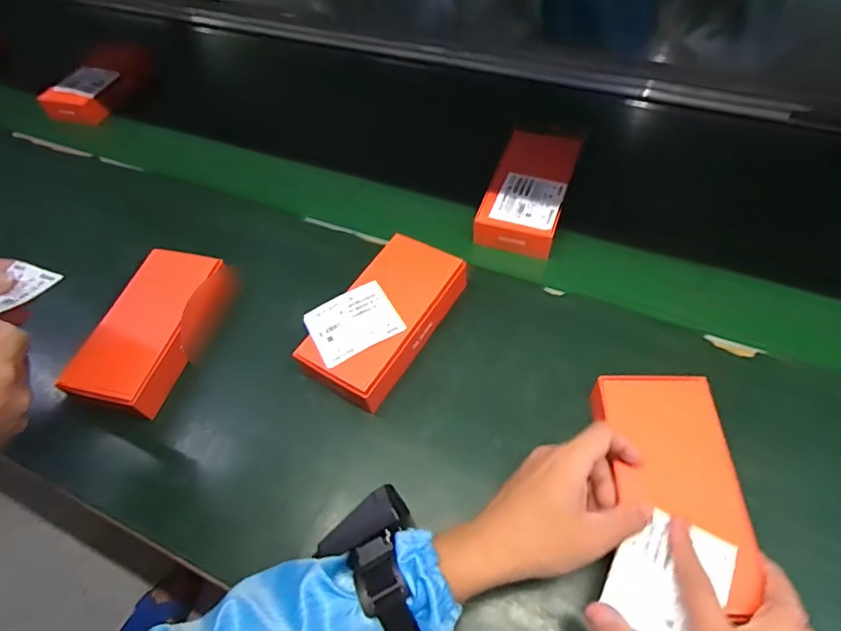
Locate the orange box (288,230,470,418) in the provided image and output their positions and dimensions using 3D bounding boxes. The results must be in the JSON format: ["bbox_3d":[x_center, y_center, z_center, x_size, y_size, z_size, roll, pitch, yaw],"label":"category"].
[{"bbox_3d":[-0.034,-0.005,0.515,0.105,0.039,0.198,28,61,22],"label":"orange box"}]

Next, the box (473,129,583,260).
[{"bbox_3d":[0.136,-0.164,0.621,0.094,0.045,0.192,15,57,15],"label":"box"}]

